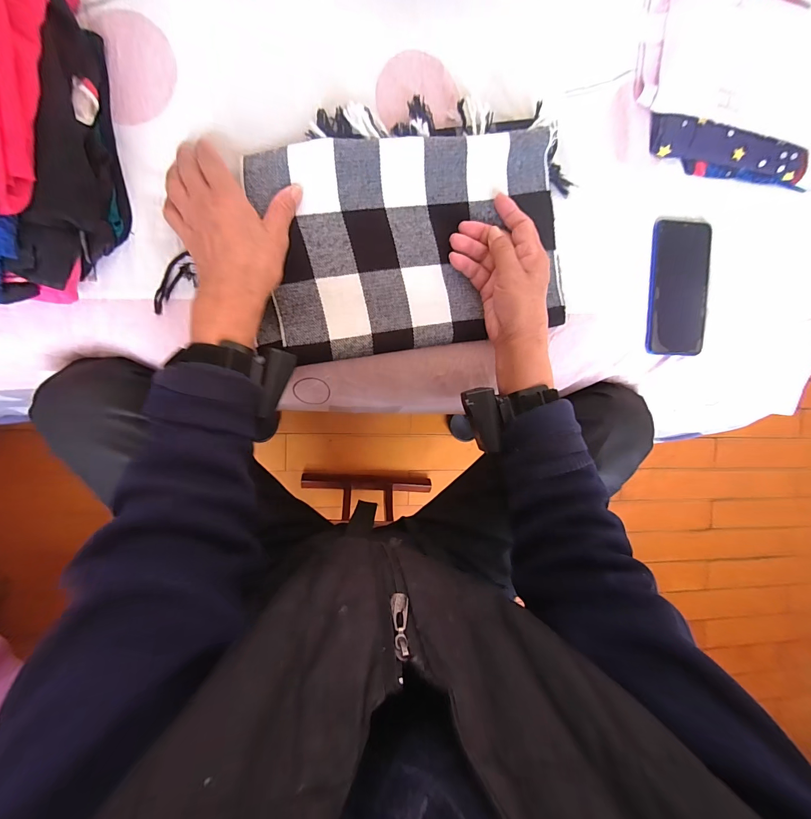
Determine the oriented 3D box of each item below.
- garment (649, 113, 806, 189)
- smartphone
[{"bbox_3d":[0.408,-0.318,0.450,0.218,0.020,0.061,7,91,-9],"label":"garment"},{"bbox_3d":[0.349,-0.154,0.462,0.079,0.012,0.164,2,92,-9],"label":"smartphone"}]

